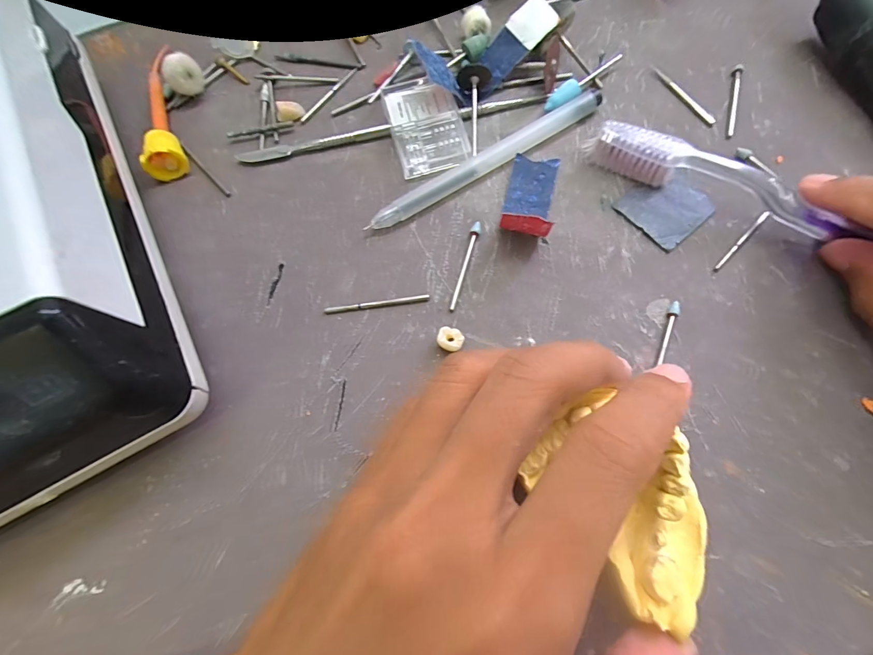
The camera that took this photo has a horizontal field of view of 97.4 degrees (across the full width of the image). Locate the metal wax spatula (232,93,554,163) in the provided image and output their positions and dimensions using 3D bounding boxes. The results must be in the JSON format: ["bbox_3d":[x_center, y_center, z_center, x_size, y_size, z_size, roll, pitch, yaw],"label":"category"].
[{"bbox_3d":[-0.020,-0.098,0.188,0.152,0.007,0.010,-11,71,-2],"label":"metal wax spatula"}]

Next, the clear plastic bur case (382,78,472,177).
[{"bbox_3d":[-0.005,-0.096,0.183,0.033,0.010,0.048,-15,71,-3],"label":"clear plastic bur case"}]

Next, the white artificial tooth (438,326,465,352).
[{"bbox_3d":[0.006,0.005,0.152,0.010,0.008,0.009,13,73,6],"label":"white artificial tooth"}]

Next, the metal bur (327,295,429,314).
[{"bbox_3d":[-0.025,-0.010,0.160,0.043,0.004,0.004,-6,72,0],"label":"metal bur"}]

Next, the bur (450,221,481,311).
[{"bbox_3d":[0.012,-0.027,0.164,0.004,0.004,0.041,17,74,7],"label":"bur"}]

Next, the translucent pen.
[{"bbox_3d":[0.024,-0.077,0.177,0.122,0.009,0.010,-31,73,-8],"label":"translucent pen"}]

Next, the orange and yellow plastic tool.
[{"bbox_3d":[-0.140,-0.111,0.191,0.017,0.014,0.084,-20,72,-5],"label":"orange and yellow plastic tool"}]

